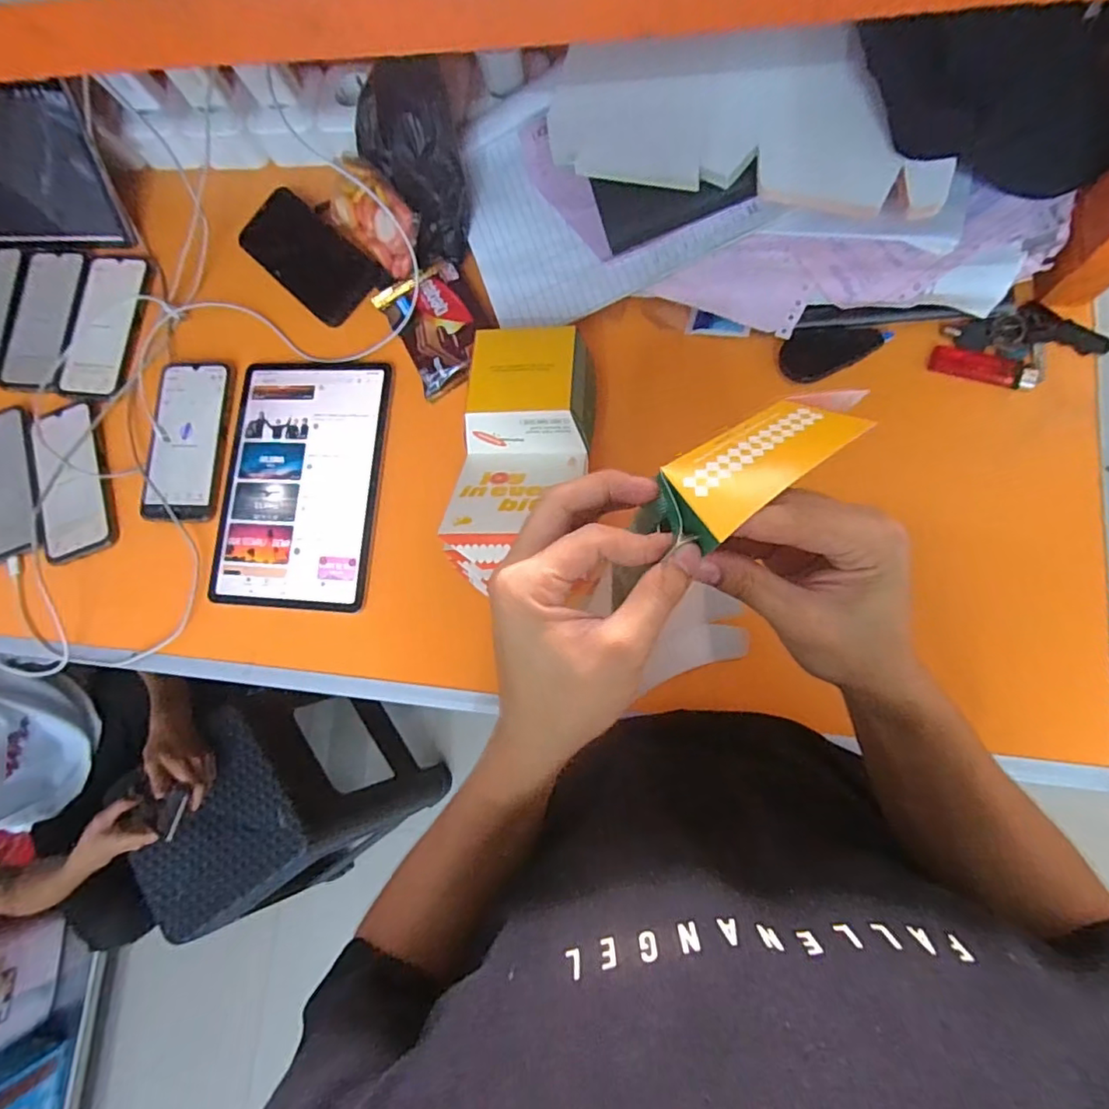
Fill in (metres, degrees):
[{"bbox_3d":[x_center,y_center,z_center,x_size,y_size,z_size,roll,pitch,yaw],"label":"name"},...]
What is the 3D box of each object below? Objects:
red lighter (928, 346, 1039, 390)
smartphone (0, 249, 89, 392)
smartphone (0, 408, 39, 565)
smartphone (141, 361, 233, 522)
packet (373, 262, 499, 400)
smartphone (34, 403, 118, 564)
[{"bbox_3d":[0.364,-0.159,0.497,0.081,0.012,0.023,17,86,9],"label":"red lighter"},{"bbox_3d":[-0.584,-0.270,0.668,0.091,0.011,0.166,6,84,8],"label":"smartphone"},{"bbox_3d":[-0.605,-0.076,0.637,0.090,0.006,0.167,-21,81,5],"label":"smartphone"},{"bbox_3d":[-0.383,-0.120,0.605,0.085,0.008,0.168,2,84,8],"label":"smartphone"},{"bbox_3d":[-0.116,-0.230,0.579,0.088,0.020,0.125,-30,81,3],"label":"packet"},{"bbox_3d":[-0.513,-0.079,0.617,0.080,0.007,0.165,-14,82,6],"label":"smartphone"}]

